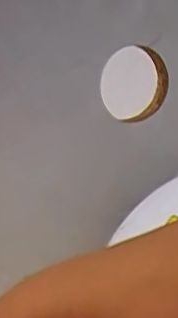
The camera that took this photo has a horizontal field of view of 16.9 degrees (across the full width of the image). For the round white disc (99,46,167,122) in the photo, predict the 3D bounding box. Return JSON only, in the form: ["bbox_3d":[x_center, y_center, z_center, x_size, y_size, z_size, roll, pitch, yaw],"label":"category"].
[{"bbox_3d":[0.035,-0.058,0.465,0.057,0.058,0.012,19,3,-38],"label":"round white disc"}]

